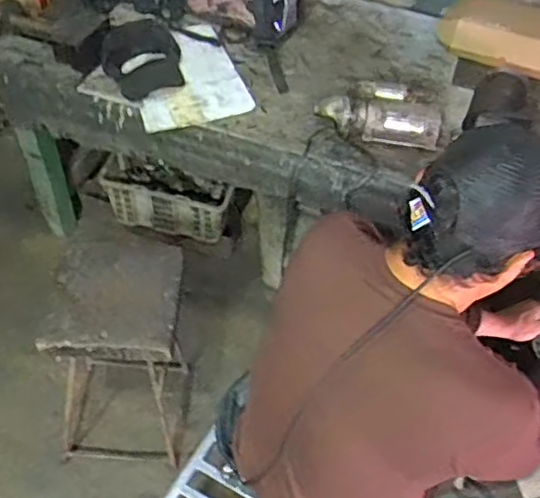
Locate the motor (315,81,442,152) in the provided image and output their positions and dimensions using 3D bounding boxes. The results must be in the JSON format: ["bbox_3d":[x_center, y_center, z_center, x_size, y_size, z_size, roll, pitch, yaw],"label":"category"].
[{"bbox_3d":[0.249,-0.304,1.455,0.277,0.108,0.144,11,50,4],"label":"motor"}]

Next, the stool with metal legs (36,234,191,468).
[{"bbox_3d":[-0.331,0.232,1.401,0.281,0.518,0.266,3,50,-2],"label":"stool with metal legs"}]

